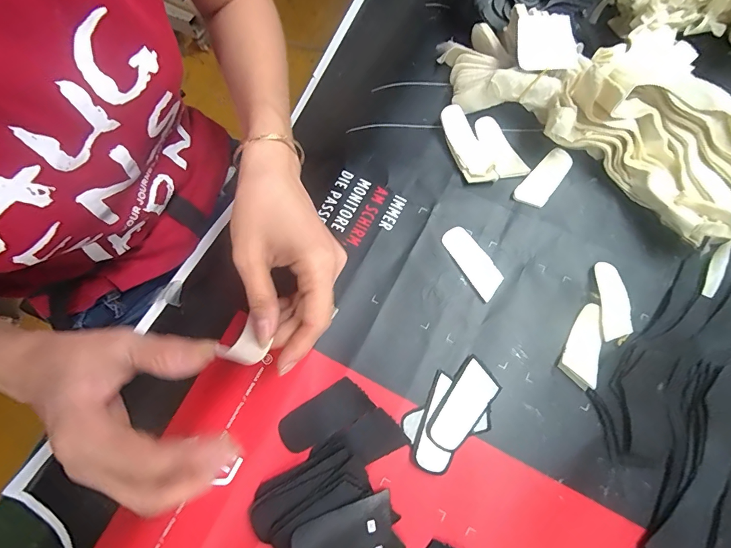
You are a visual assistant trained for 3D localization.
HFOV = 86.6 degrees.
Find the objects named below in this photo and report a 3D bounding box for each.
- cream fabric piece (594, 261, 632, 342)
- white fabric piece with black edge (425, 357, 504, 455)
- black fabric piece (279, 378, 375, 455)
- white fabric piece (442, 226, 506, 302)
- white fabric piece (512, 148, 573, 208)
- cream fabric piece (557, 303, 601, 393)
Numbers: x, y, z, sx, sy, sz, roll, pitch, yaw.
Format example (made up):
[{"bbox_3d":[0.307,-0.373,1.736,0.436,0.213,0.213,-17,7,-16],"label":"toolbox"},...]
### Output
[{"bbox_3d":[0.213,0.023,0.333,0.025,0.005,0.067,3,73,1],"label":"cream fabric piece"},{"bbox_3d":[0.077,0.105,0.309,0.033,0.006,0.071,38,77,11],"label":"white fabric piece with black edge"},{"bbox_3d":[-0.033,0.112,0.306,0.071,0.004,0.033,-31,75,-9],"label":"black fabric piece"},{"bbox_3d":[0.097,-0.012,0.346,0.027,0.005,0.068,-31,75,-9],"label":"white fabric piece"},{"bbox_3d":[0.170,-0.090,0.368,0.028,0.010,0.064,39,77,11],"label":"white fabric piece"},{"bbox_3d":[0.182,0.057,0.320,0.026,0.011,0.068,26,75,8],"label":"cream fabric piece"}]

